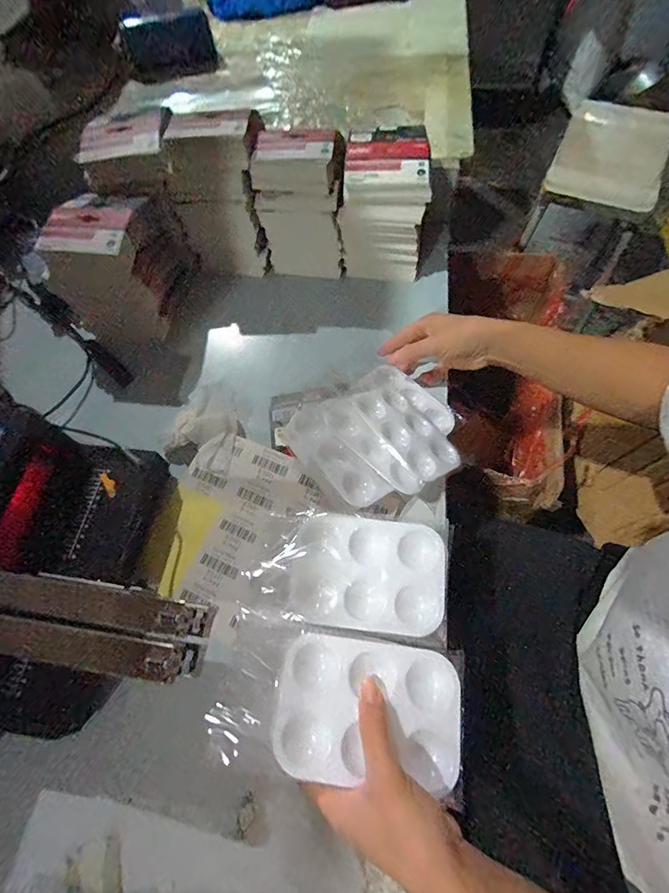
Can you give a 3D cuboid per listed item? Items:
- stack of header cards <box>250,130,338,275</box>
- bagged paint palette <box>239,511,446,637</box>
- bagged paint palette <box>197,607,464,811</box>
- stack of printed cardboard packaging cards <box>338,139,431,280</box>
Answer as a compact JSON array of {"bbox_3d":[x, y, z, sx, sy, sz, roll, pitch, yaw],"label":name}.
[{"bbox_3d":[-0.044,-0.327,0.542,0.108,0.145,0.104,4,64,5],"label":"stack of header cards"},{"bbox_3d":[0.008,0.104,0.341,0.161,0.033,0.087,8,65,7],"label":"bagged paint palette"},{"bbox_3d":[0.003,0.180,0.285,0.170,0.014,0.090,8,65,7],"label":"bagged paint palette"},{"bbox_3d":[0.066,-0.306,0.532,0.111,0.138,0.070,7,65,6],"label":"stack of printed cardboard packaging cards"}]

